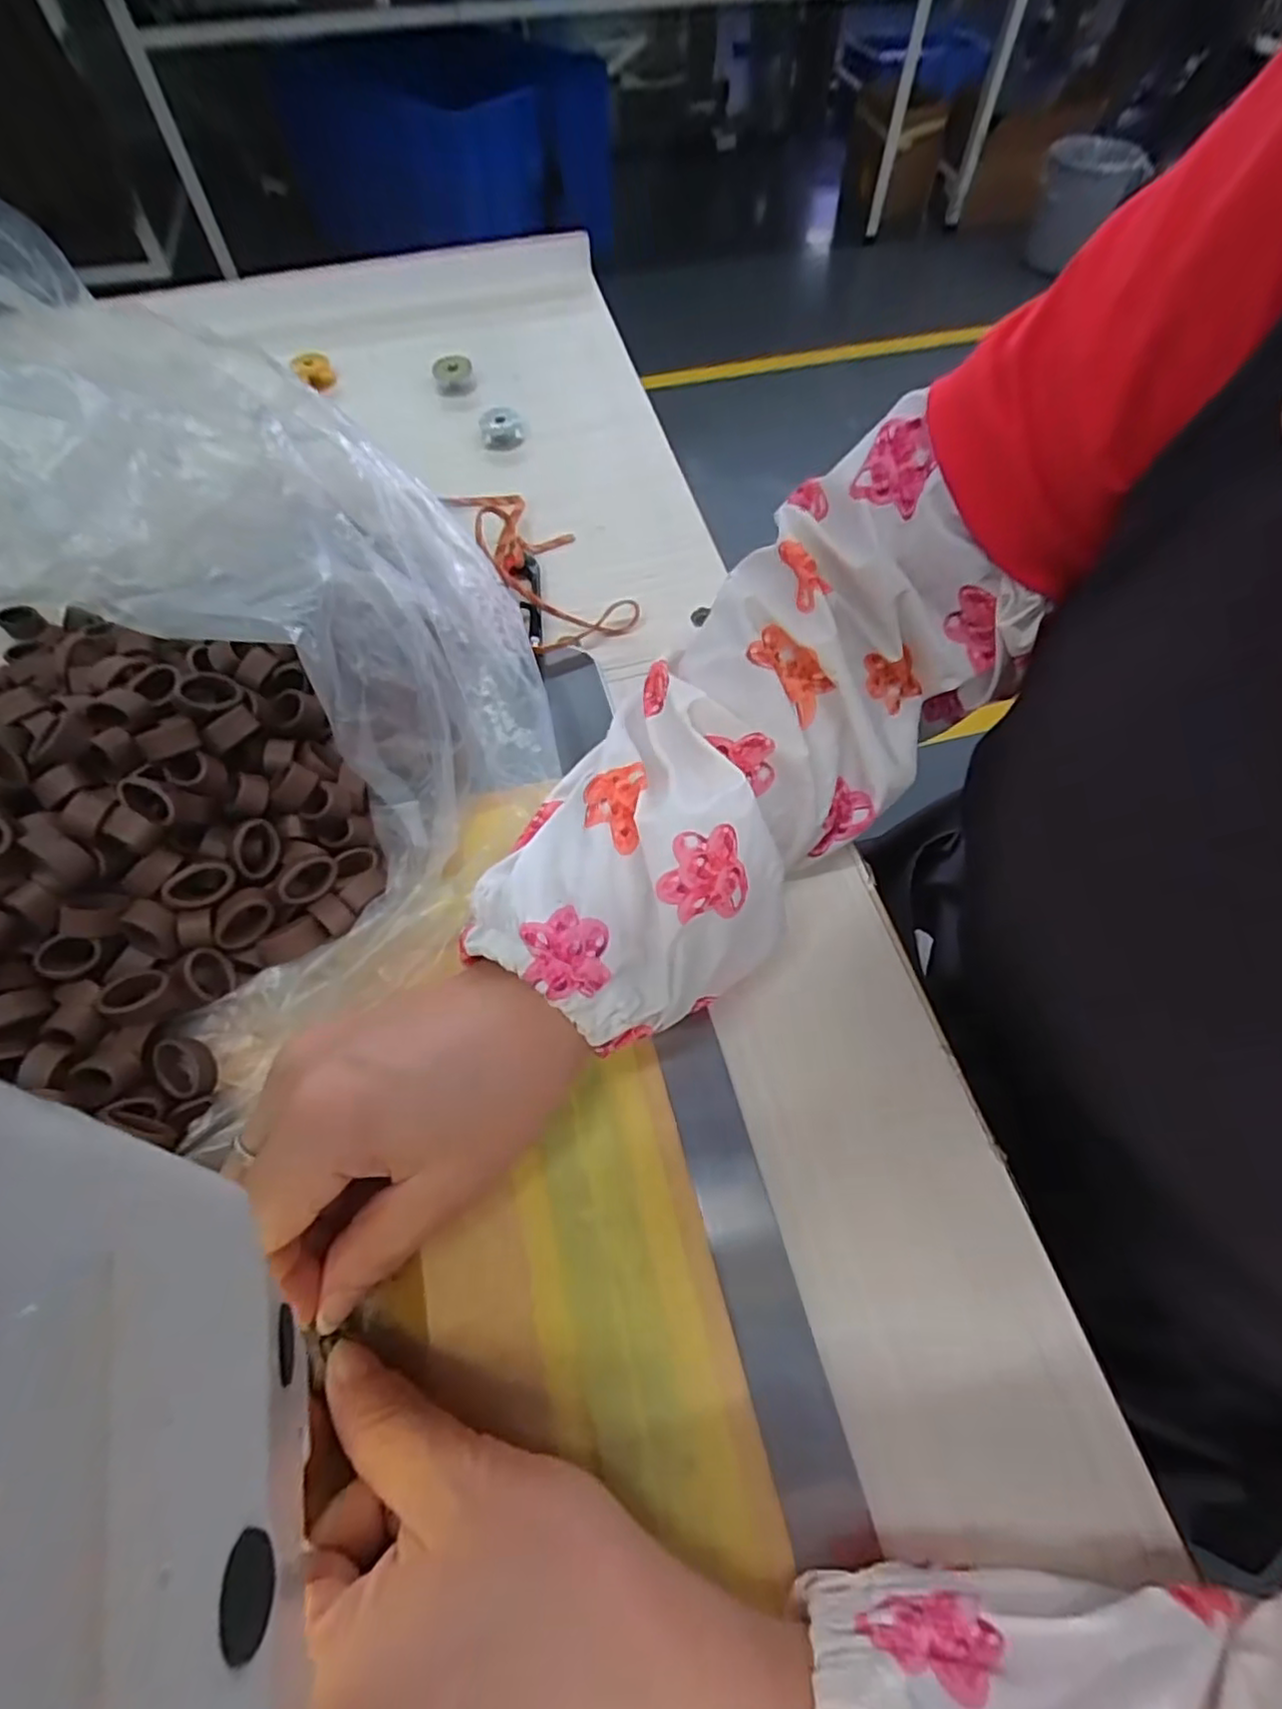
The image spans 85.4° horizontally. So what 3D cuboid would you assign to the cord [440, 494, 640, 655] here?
[{"bbox_3d":[-0.055,-0.158,0.353,0.055,0.024,0.130,-25,63,-14],"label":"cord"}]

